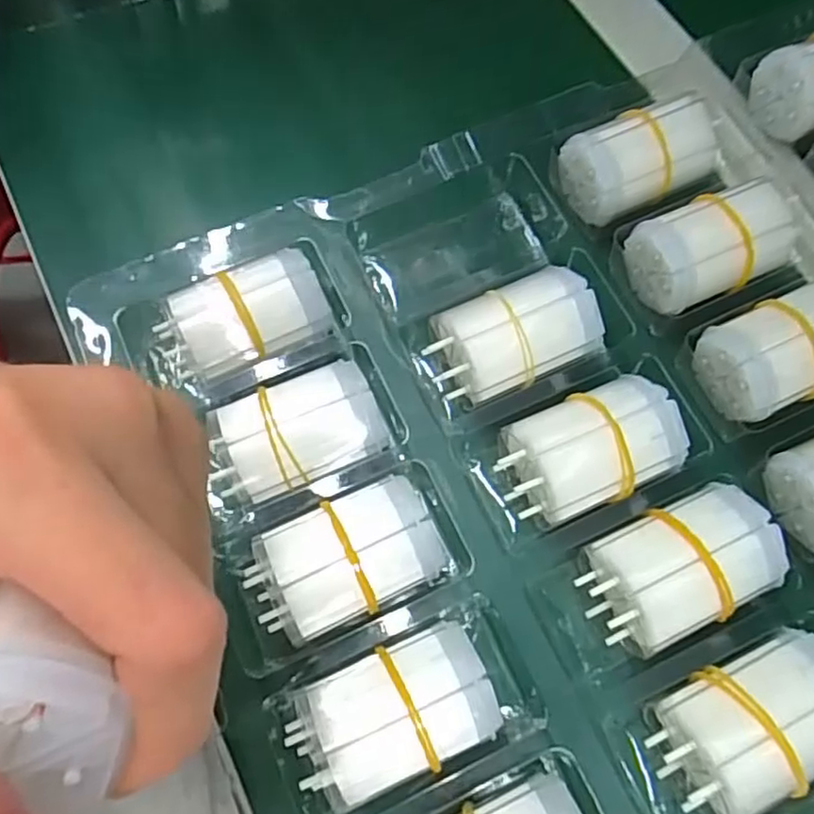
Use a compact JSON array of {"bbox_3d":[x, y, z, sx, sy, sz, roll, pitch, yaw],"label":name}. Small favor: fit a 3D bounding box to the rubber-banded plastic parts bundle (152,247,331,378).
[{"bbox_3d":[-0.063,-0.037,0.264,0.061,0.024,0.033,-21,71,-7],"label":"rubber-banded plastic parts bundle"}]

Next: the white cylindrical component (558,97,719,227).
[{"bbox_3d":[0.102,-0.106,0.293,0.059,0.033,0.034,-19,71,-7],"label":"white cylindrical component"}]

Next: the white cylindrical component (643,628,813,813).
[{"bbox_3d":[0.112,0.103,0.219,0.063,0.032,0.040,-27,72,-9],"label":"white cylindrical component"}]

